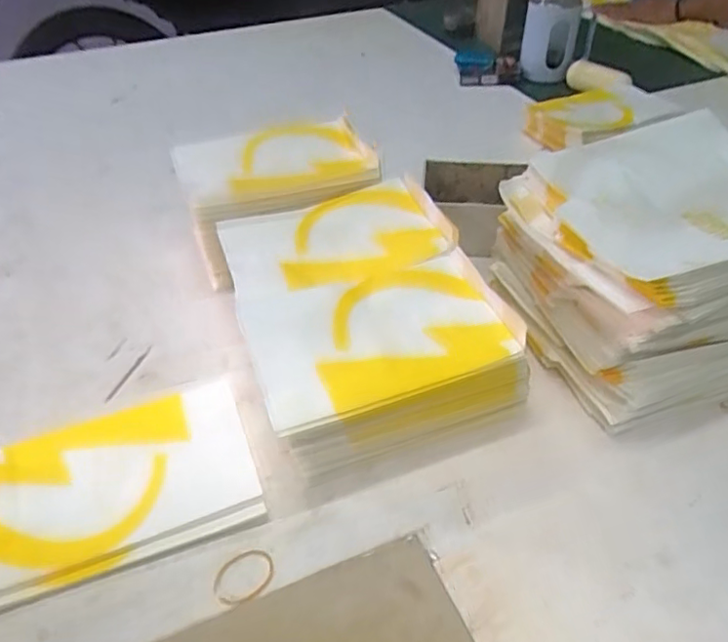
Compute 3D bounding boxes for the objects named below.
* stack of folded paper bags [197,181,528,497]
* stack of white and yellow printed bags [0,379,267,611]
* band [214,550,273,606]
[{"bbox_3d":[-0.009,-0.007,0.488,0.182,0.094,0.241,-15,44,-14],"label":"stack of folded paper bags"},{"bbox_3d":[-0.170,0.112,0.414,0.178,0.017,0.119,-15,44,-15],"label":"stack of white and yellow printed bags"},{"bbox_3d":[-0.075,0.159,0.374,0.039,0.004,0.030,-31,48,-24],"label":"band"}]

